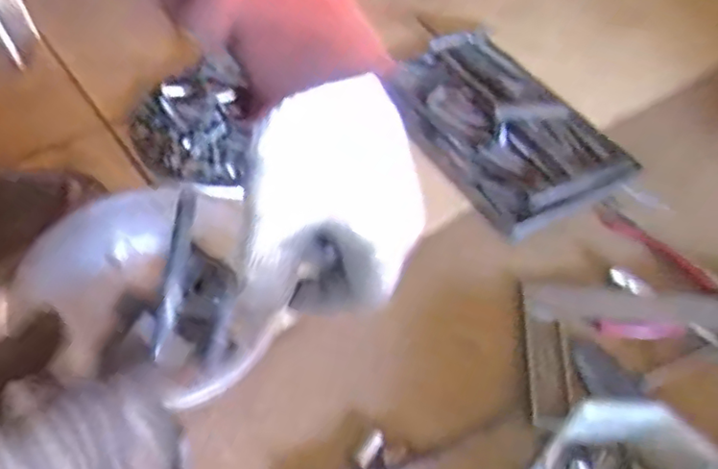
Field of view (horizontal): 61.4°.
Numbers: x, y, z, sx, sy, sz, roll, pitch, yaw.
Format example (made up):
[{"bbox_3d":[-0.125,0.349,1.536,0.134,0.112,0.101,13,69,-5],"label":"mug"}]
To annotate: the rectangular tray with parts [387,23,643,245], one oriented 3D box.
[{"bbox_3d":[0.139,-0.114,0.608,0.168,0.030,0.254,-23,55,-22],"label":"rectangular tray with parts"}]

